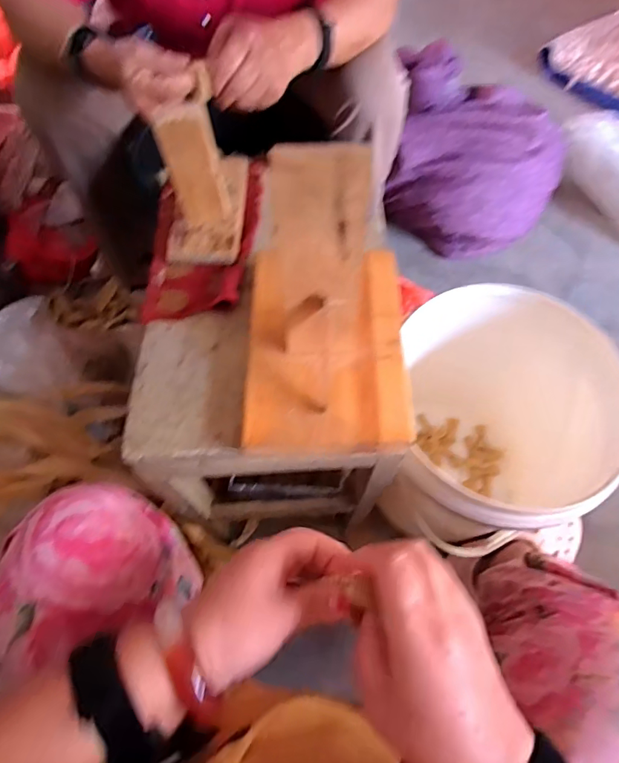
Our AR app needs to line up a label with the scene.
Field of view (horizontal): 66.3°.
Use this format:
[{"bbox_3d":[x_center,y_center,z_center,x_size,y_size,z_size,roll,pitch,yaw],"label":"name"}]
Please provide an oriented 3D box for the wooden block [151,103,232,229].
[{"bbox_3d":[-0.110,-0.203,0.456,0.047,0.113,0.021,-7,64,-3],"label":"wooden block"}]

